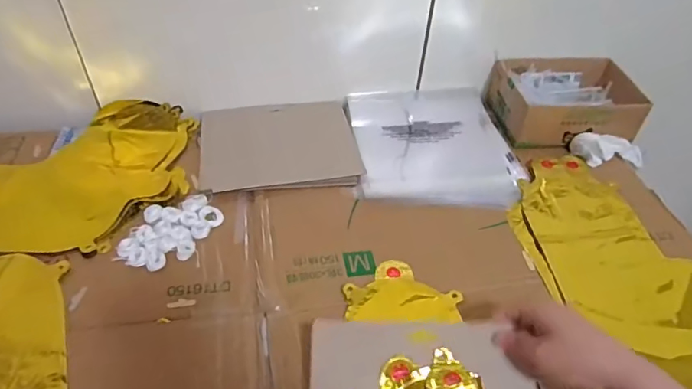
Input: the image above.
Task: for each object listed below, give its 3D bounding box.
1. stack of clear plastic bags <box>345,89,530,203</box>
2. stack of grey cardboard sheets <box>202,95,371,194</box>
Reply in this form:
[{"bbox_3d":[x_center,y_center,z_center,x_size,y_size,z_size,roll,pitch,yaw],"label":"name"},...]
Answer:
[{"bbox_3d":[0.120,-0.077,0.687,0.226,0.019,0.230,-2,46,-6],"label":"stack of clear plastic bags"},{"bbox_3d":[-0.088,-0.069,0.666,0.202,0.010,0.169,-5,47,-9],"label":"stack of grey cardboard sheets"}]

